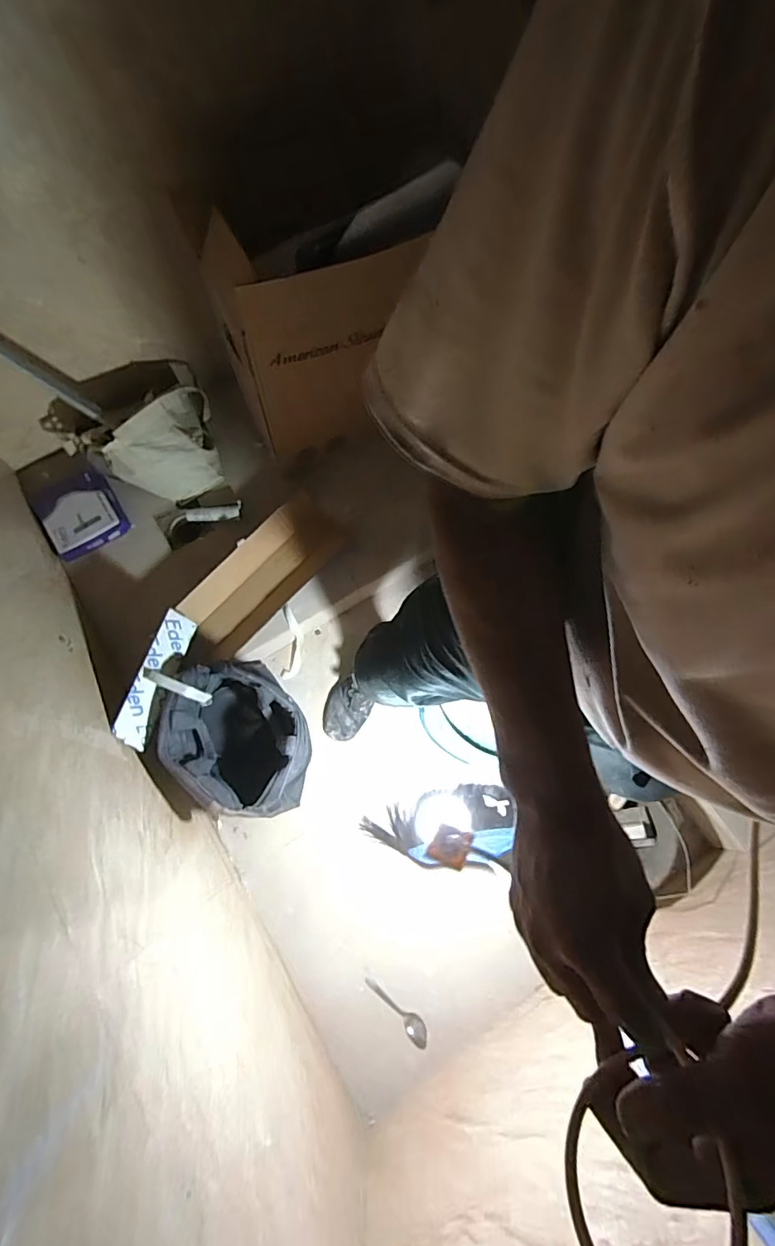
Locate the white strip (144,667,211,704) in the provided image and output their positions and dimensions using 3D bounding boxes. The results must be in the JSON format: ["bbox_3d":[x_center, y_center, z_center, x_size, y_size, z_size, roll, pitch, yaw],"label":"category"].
[{"bbox_3d":[-0.439,0.133,1.056,0.148,0.052,0.023,28,74,-15],"label":"white strip"}]

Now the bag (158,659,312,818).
[{"bbox_3d":[-0.312,0.248,1.127,0.316,0.233,0.263,37,76,9],"label":"bag"}]

